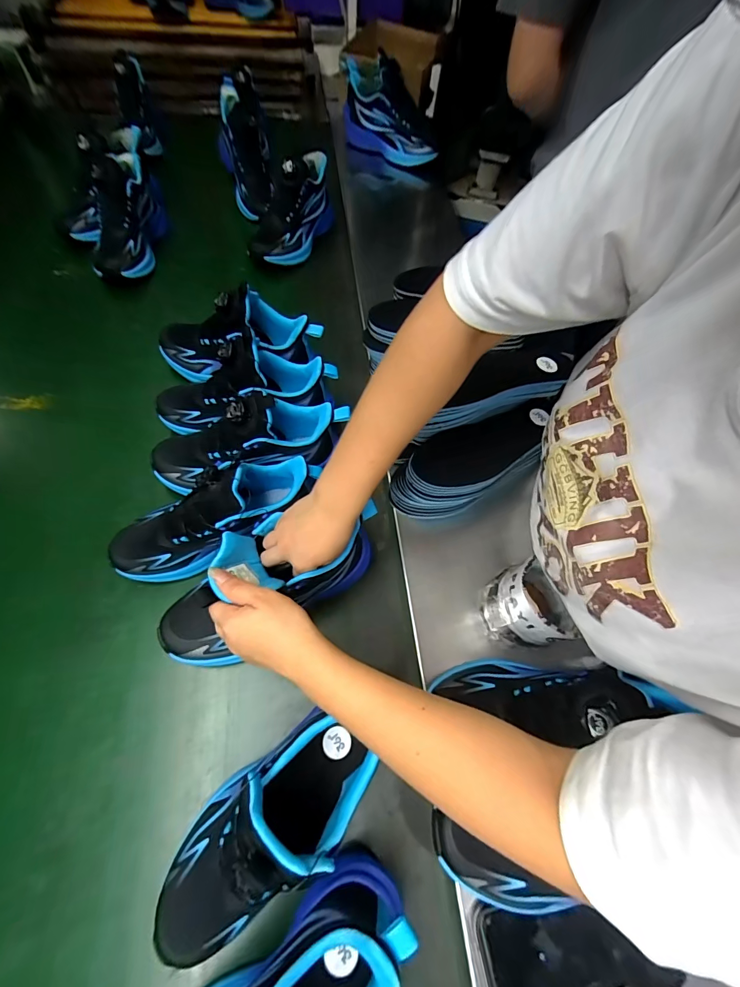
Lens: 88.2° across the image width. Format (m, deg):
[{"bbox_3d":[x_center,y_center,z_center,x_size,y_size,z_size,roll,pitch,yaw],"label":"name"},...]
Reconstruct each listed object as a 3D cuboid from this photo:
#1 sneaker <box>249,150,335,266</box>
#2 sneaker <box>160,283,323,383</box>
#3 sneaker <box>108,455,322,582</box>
[{"bbox_3d":[-0.148,-0.536,0.713,0.101,0.111,0.236,16,61,6],"label":"sneaker"},{"bbox_3d":[-0.192,-0.232,0.550,0.249,0.124,0.078,-6,65,12],"label":"sneaker"},{"bbox_3d":[-0.175,0.018,0.433,0.238,0.112,0.089,-20,66,-12],"label":"sneaker"}]

